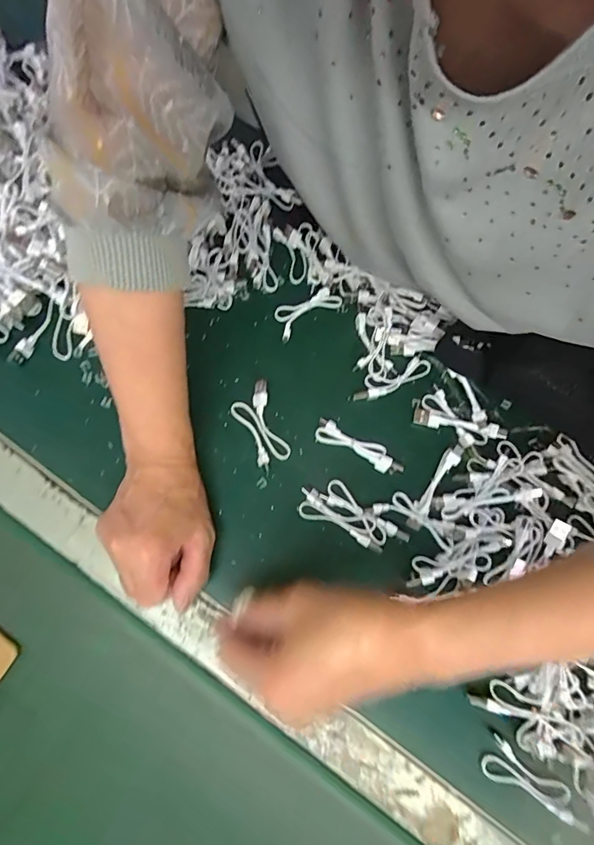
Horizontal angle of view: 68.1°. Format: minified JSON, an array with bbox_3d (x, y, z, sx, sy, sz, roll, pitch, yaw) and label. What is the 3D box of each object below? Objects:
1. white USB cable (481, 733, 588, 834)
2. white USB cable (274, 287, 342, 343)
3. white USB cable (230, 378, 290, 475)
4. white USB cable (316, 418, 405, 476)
[{"bbox_3d":[0.175,0.268,0.321,0.077,0.011,0.028,35,78,6],"label":"white USB cable"},{"bbox_3d":[0.007,-0.106,0.410,0.067,0.009,0.031,-36,80,-9],"label":"white USB cable"},{"bbox_3d":[-0.030,0.002,0.381,0.037,0.012,0.071,-27,79,-8],"label":"white USB cable"},{"bbox_3d":[0.053,0.022,0.379,0.079,0.013,0.021,26,77,4],"label":"white USB cable"}]

